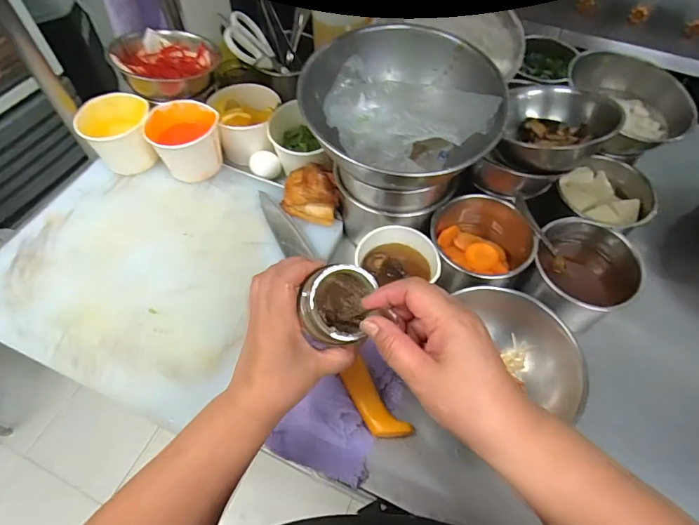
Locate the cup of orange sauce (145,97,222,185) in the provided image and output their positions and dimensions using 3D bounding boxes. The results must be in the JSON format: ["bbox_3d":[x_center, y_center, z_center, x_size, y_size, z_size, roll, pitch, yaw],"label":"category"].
[{"bbox_3d":[-0.231,-0.175,0.613,0.092,0.072,0.084,0,57,0],"label":"cup of orange sauce"}]

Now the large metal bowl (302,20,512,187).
[{"bbox_3d":[0.056,-0.162,0.478,0.203,0.098,0.183,-34,64,-20],"label":"large metal bowl"}]

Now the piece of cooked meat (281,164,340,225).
[{"bbox_3d":[-0.053,-0.097,0.582,0.080,0.047,0.066,15,58,9],"label":"piece of cooked meat"}]

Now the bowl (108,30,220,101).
[{"bbox_3d":[-0.271,-0.298,0.636,0.146,0.052,0.137,-34,64,-20],"label":"bowl"}]

